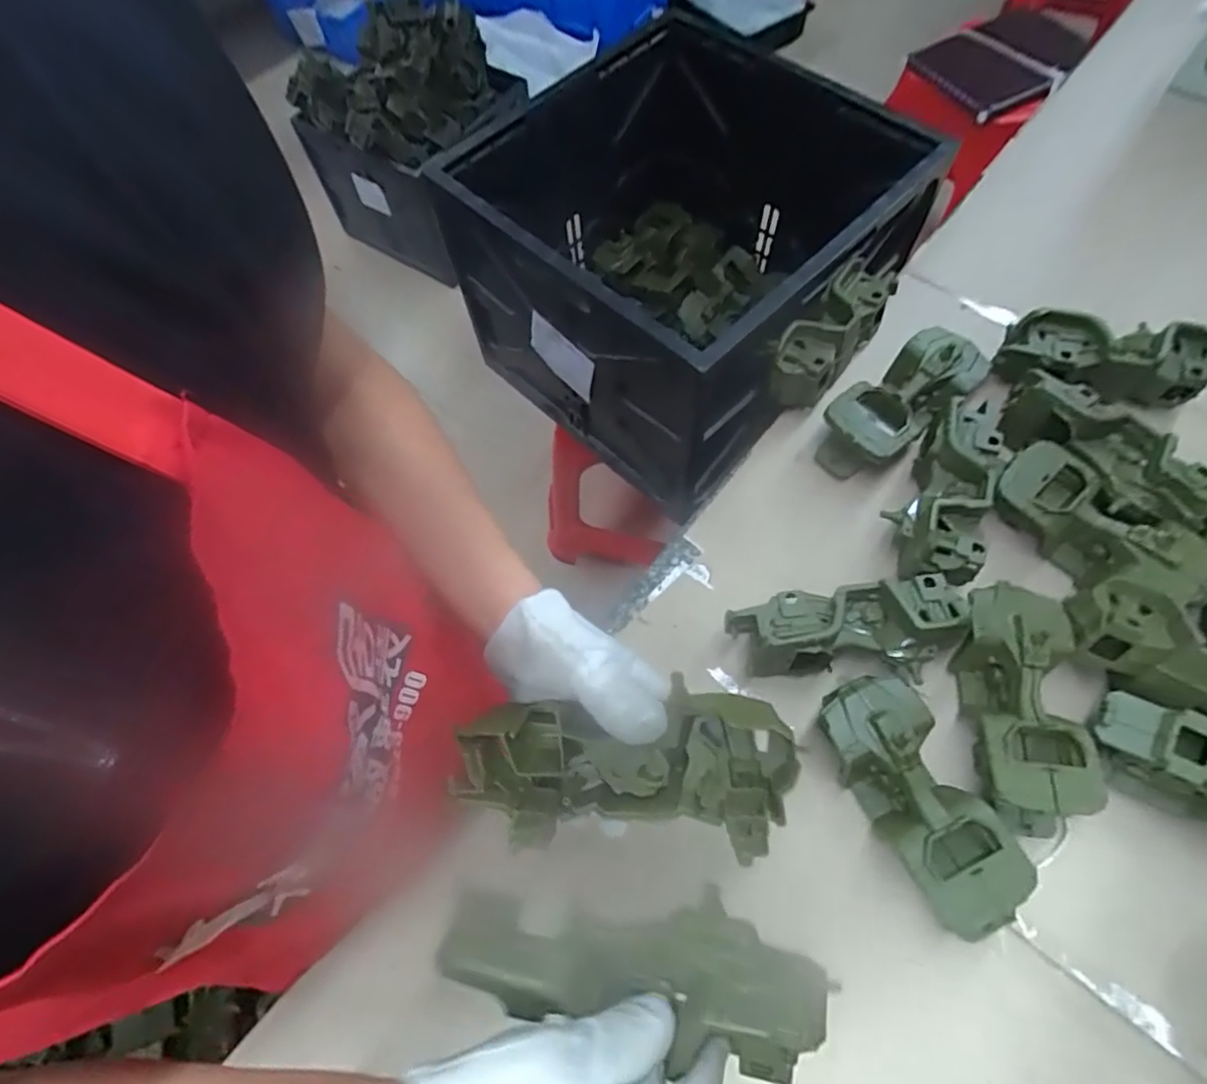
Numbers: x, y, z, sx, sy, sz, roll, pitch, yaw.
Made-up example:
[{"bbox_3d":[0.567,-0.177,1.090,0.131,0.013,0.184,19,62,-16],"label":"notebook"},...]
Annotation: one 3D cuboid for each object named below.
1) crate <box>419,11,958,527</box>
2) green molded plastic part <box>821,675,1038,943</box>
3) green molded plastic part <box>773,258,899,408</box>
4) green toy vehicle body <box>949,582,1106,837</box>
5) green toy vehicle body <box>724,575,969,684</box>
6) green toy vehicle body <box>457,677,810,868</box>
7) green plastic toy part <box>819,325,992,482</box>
[{"bbox_3d":[0.108,-0.392,0.850,0.512,0.305,0.481,40,73,19],"label":"crate"},{"bbox_3d":[0.240,0.196,0.477,0.080,0.067,0.187,-26,66,-8],"label":"green molded plastic part"},{"bbox_3d":[0.245,-0.224,0.657,0.062,0.060,0.186,37,72,18],"label":"green molded plastic part"},{"bbox_3d":[0.336,0.129,0.500,0.082,0.056,0.191,1,65,4],"label":"green toy vehicle body"},{"bbox_3d":[0.200,0.079,0.522,0.185,0.071,0.076,-6,65,1],"label":"green toy vehicle body"},{"bbox_3d":[0.009,0.122,0.342,0.184,0.050,0.086,-5,100,21],"label":"green toy vehicle body"},{"bbox_3d":[0.293,-0.138,0.618,0.175,0.063,0.076,-37,68,-13],"label":"green plastic toy part"}]

